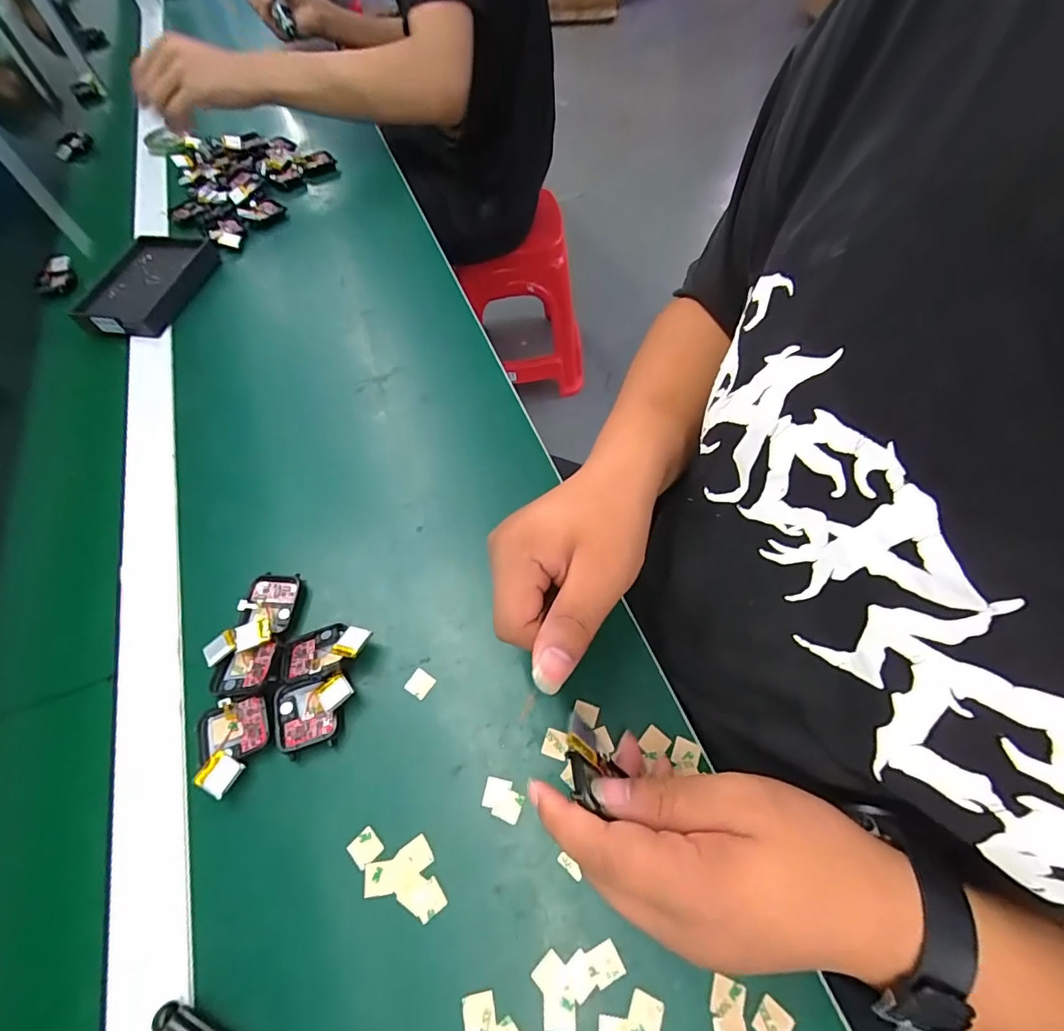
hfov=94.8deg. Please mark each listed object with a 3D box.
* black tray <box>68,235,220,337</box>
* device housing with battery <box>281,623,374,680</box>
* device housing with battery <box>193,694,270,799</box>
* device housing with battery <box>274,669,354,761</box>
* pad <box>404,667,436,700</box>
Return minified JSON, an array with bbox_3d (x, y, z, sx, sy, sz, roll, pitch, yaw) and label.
[{"bbox_3d":[-0.420,-0.253,0.536,0.096,0.026,0.147,6,60,6],"label":"black tray"},{"bbox_3d":[-0.135,0.087,0.324,0.056,0.022,0.036,-18,60,-8],"label":"device housing with battery"},{"bbox_3d":[-0.182,0.138,0.297,0.043,0.009,0.052,-24,61,-11],"label":"device housing with battery"},{"bbox_3d":[-0.136,0.123,0.305,0.049,0.014,0.041,-12,59,-4],"label":"device housing with battery"},{"bbox_3d":[-0.074,0.110,0.321,0.016,0.004,0.016,30,65,19],"label":"pad"}]

